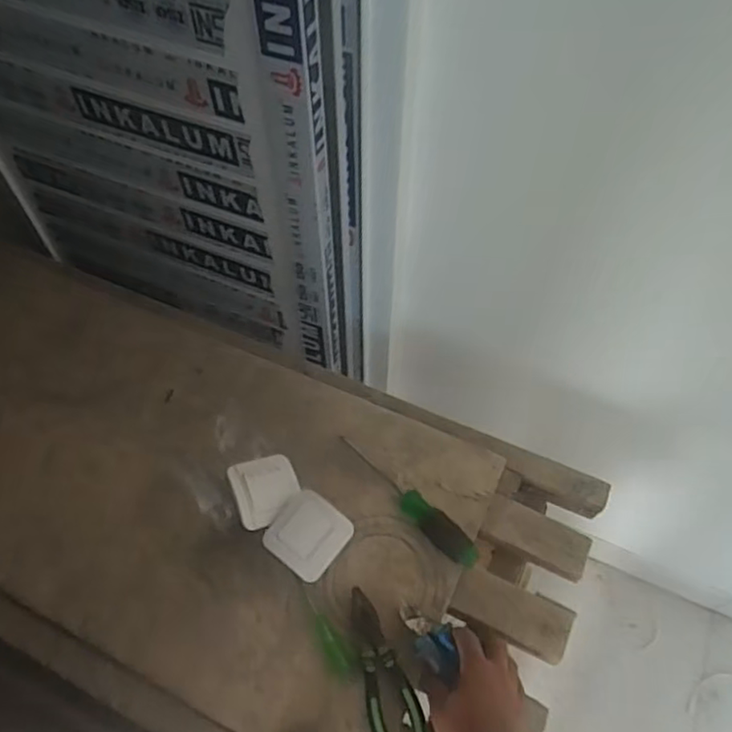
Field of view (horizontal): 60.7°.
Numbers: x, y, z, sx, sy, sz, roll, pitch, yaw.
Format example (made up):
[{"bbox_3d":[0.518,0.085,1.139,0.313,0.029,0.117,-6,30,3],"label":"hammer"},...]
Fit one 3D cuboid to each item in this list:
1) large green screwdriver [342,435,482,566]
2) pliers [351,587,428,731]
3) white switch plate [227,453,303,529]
[{"bbox_3d":[0.048,0.156,0.740,0.034,0.026,0.213,-37,65,-22],"label":"large green screwdriver"},{"bbox_3d":[0.019,0.317,0.640,0.050,0.020,0.173,-13,58,-10],"label":"pliers"},{"bbox_3d":[-0.116,0.144,0.734,0.079,0.017,0.083,-14,56,-25],"label":"white switch plate"}]

